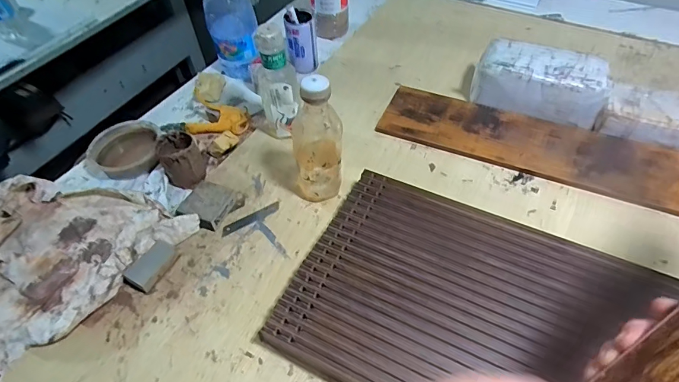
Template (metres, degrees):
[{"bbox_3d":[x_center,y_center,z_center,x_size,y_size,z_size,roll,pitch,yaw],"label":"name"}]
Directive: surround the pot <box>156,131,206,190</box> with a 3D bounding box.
[{"bbox_3d":[-0.269,-0.055,0.683,0.065,0.081,0.071,-2,52,2],"label":"pot"}]

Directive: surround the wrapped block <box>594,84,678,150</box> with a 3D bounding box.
[{"bbox_3d":[0.559,-0.119,0.690,0.210,0.060,0.103,18,55,17],"label":"wrapped block"}]

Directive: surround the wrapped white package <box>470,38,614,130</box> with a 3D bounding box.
[{"bbox_3d":[0.361,-0.194,0.739,0.221,0.103,0.101,16,54,15],"label":"wrapped white package"}]

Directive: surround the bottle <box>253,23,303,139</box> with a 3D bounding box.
[{"bbox_3d":[-0.107,-0.176,0.679,0.071,0.202,0.057,-12,52,-6],"label":"bottle"}]

